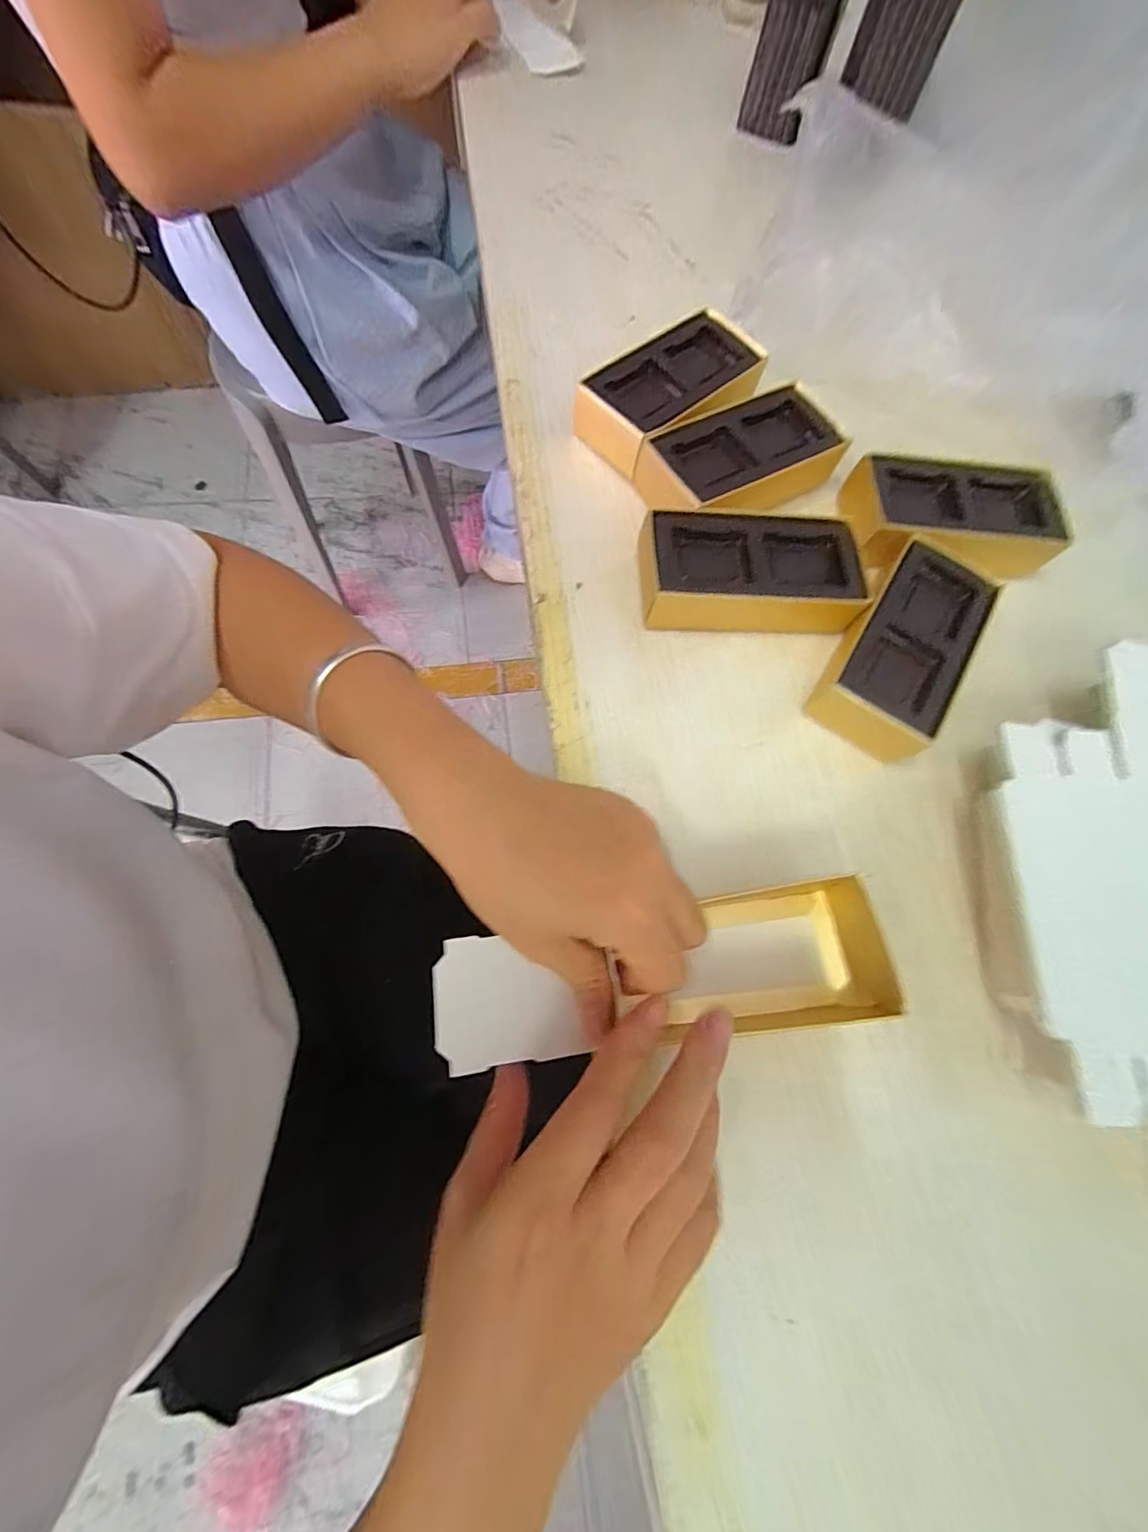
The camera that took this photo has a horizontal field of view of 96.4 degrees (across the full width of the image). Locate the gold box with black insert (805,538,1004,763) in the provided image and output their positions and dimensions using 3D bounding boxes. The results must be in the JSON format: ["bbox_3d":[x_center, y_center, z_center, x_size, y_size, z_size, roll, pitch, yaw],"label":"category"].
[{"bbox_3d":[0.176,-0.063,0.273,0.057,0.031,0.120,36,72,7],"label":"gold box with black insert"}]

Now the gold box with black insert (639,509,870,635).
[{"bbox_3d":[0.100,-0.106,0.280,0.125,0.033,0.059,2,72,-5],"label":"gold box with black insert"}]

